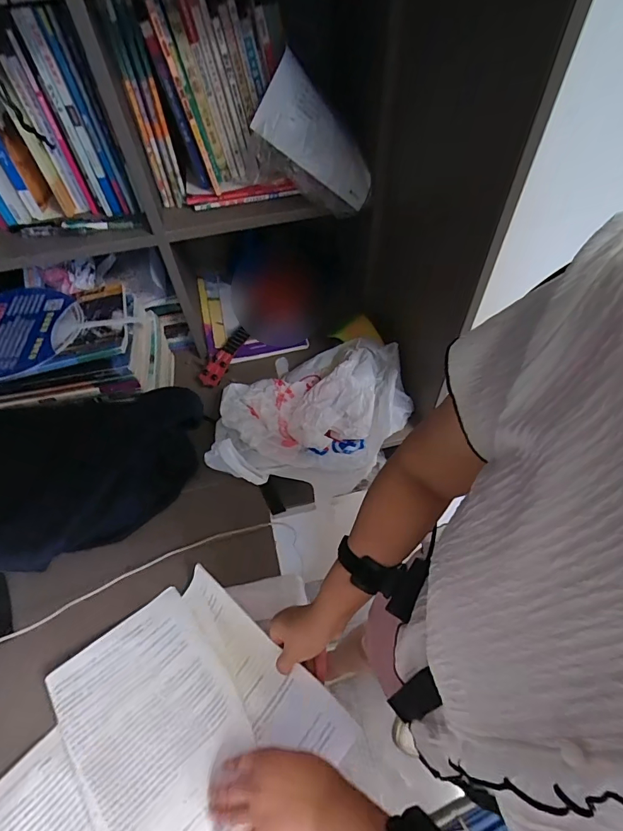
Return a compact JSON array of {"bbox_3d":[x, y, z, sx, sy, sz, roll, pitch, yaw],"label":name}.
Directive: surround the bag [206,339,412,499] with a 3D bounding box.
[{"bbox_3d":[-0.001,-0.011,0.789,0.334,0.097,0.319,16,57,13],"label":"bag"}]

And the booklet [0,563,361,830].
[{"bbox_3d":[-0.192,0.424,0.507,0.328,0.037,0.391,35,63,23],"label":"booklet"}]

